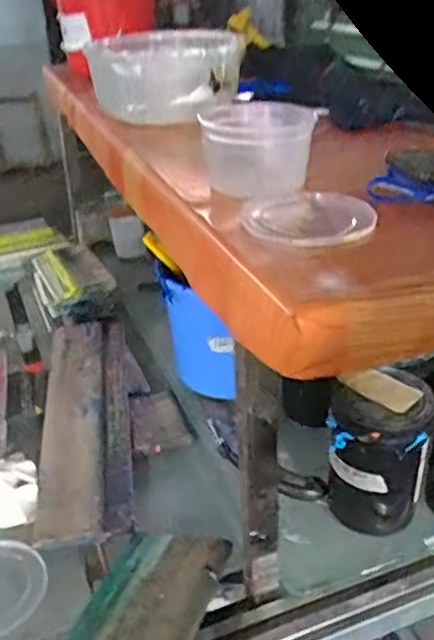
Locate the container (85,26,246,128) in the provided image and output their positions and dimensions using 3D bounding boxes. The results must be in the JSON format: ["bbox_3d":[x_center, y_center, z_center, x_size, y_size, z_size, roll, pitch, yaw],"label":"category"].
[{"bbox_3d":[-0.078,-0.361,0.976,0.204,0.095,0.210,-10,29,-10],"label":"container"}]

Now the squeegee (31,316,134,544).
[{"bbox_3d":[-0.201,0.132,1.017,0.121,0.031,0.506,-8,29,-7],"label":"squeegee"}]

